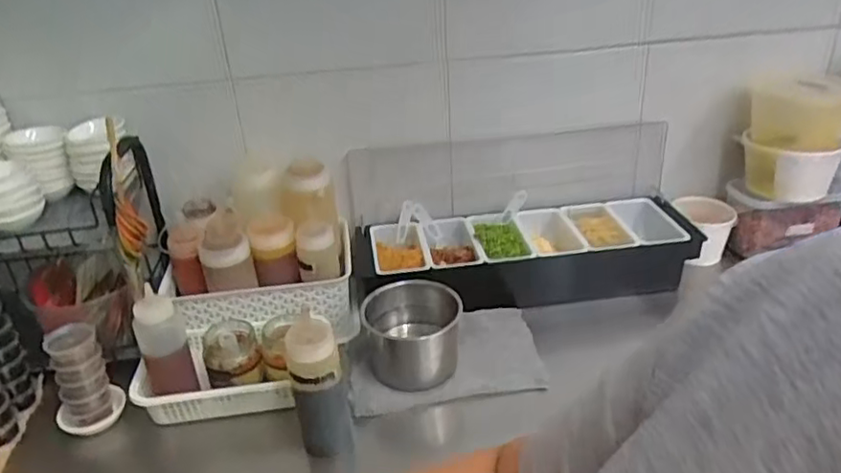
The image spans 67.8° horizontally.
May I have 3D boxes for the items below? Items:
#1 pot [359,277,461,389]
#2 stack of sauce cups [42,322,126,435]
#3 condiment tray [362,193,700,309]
[{"bbox_3d":[-0.012,0.121,0.789,0.121,0.079,0.119,-3,28,1],"label":"pot"},{"bbox_3d":[-0.388,0.159,0.712,0.064,0.122,0.051,-18,31,-25],"label":"stack of sauce cups"},{"bbox_3d":[0.151,0.023,0.932,0.479,0.096,0.168,-6,28,-4],"label":"condiment tray"}]

